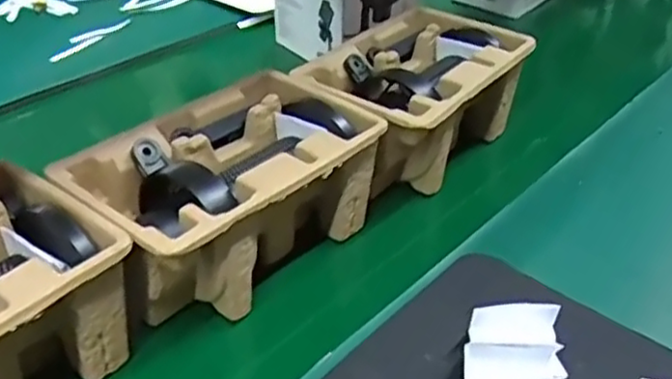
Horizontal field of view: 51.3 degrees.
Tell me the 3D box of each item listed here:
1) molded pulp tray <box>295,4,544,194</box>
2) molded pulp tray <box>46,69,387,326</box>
[{"bbox_3d":[0.076,-0.084,0.674,0.136,0.099,0.214,23,44,33],"label":"molded pulp tray"},{"bbox_3d":[-0.081,0.005,0.548,0.142,0.100,0.217,25,45,35],"label":"molded pulp tray"}]

